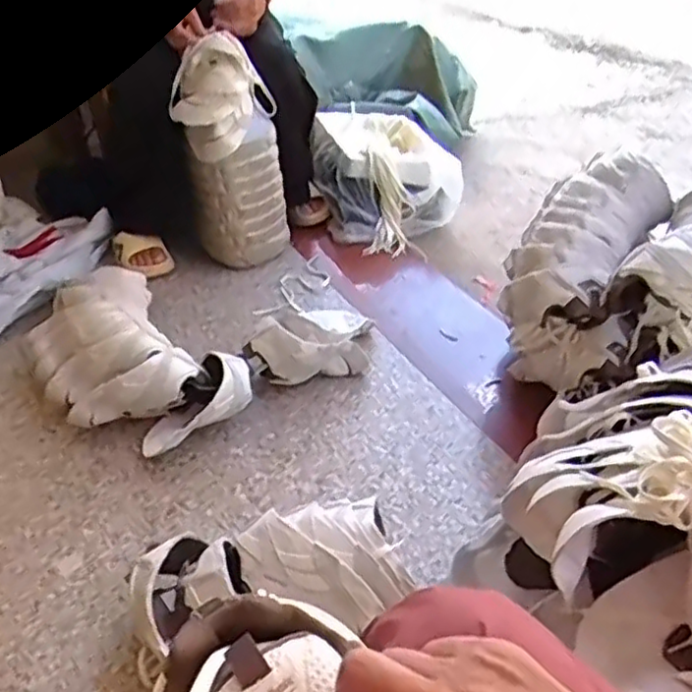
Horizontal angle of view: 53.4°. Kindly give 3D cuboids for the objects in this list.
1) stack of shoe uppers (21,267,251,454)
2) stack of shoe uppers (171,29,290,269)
[{"bbox_3d":[-0.370,0.017,1.158,0.259,0.136,0.422,-29,45,-29],"label":"stack of shoe uppers"},{"bbox_3d":[-0.228,-0.374,1.399,0.192,0.447,0.132,-5,39,-3],"label":"stack of shoe uppers"}]

